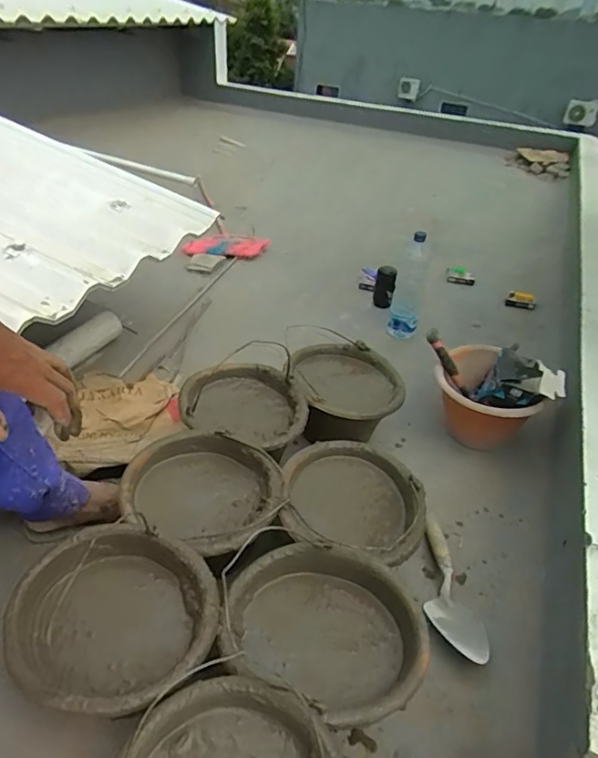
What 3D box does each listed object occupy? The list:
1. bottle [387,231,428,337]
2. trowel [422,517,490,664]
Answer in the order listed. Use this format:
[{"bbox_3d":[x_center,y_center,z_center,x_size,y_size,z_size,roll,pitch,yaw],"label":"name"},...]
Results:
[{"bbox_3d":[0.316,-0.261,1.488,0.075,0.302,0.076,2,37,-3],"label":"bottle"},{"bbox_3d":[0.244,0.342,0.872,0.090,0.040,0.276,-4,38,-12],"label":"trowel"}]

